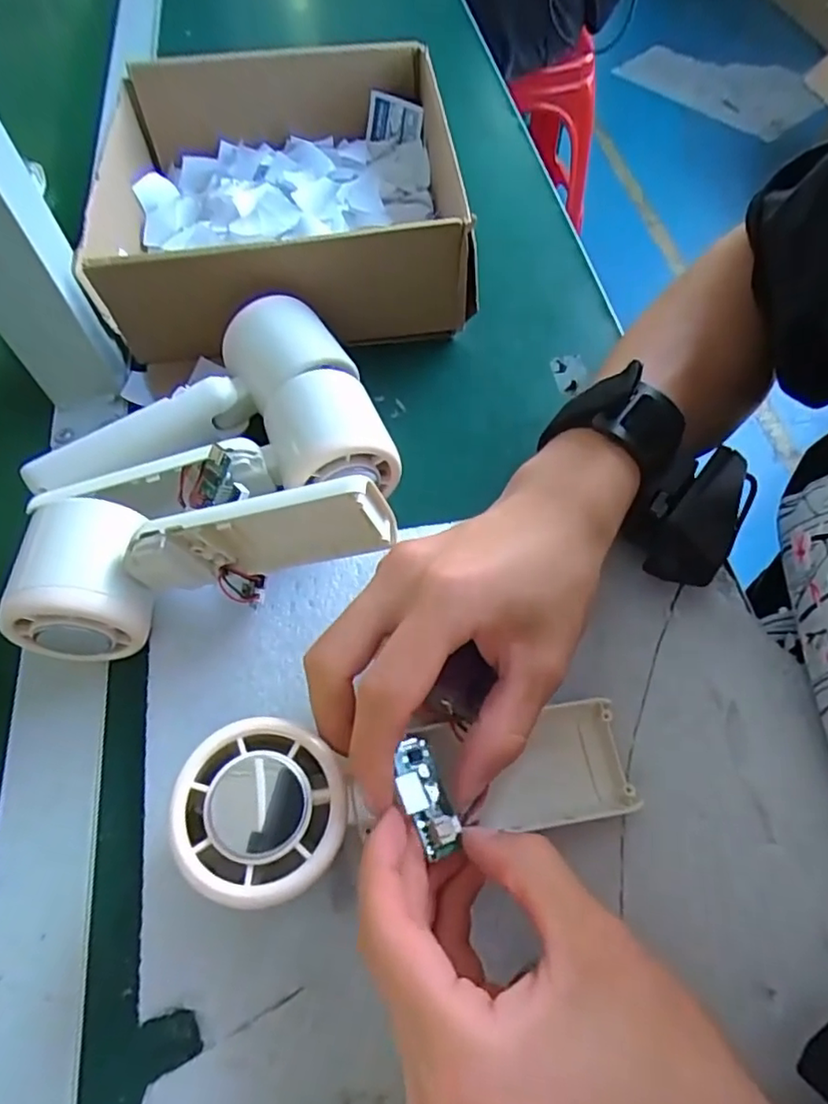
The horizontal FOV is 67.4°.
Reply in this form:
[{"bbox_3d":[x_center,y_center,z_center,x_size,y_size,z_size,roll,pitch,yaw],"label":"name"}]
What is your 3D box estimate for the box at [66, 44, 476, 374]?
[{"bbox_3d":[-0.083,-0.231,0.403,0.204,0.080,0.226,-8,60,-2],"label":"box"}]

